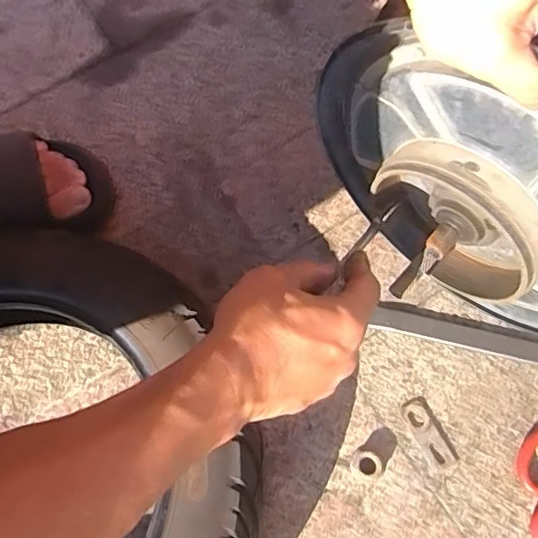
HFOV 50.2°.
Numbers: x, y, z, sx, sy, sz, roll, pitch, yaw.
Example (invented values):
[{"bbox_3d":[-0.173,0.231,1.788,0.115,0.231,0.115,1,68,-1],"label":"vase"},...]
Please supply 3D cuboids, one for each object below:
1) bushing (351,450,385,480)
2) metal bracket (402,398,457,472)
[{"bbox_3d":[0.077,0.153,0.447,0.026,0.013,0.021,16,70,10],"label":"bushing"},{"bbox_3d":[0.128,0.133,0.457,0.020,0.004,0.057,-28,69,-7],"label":"metal bracket"}]

